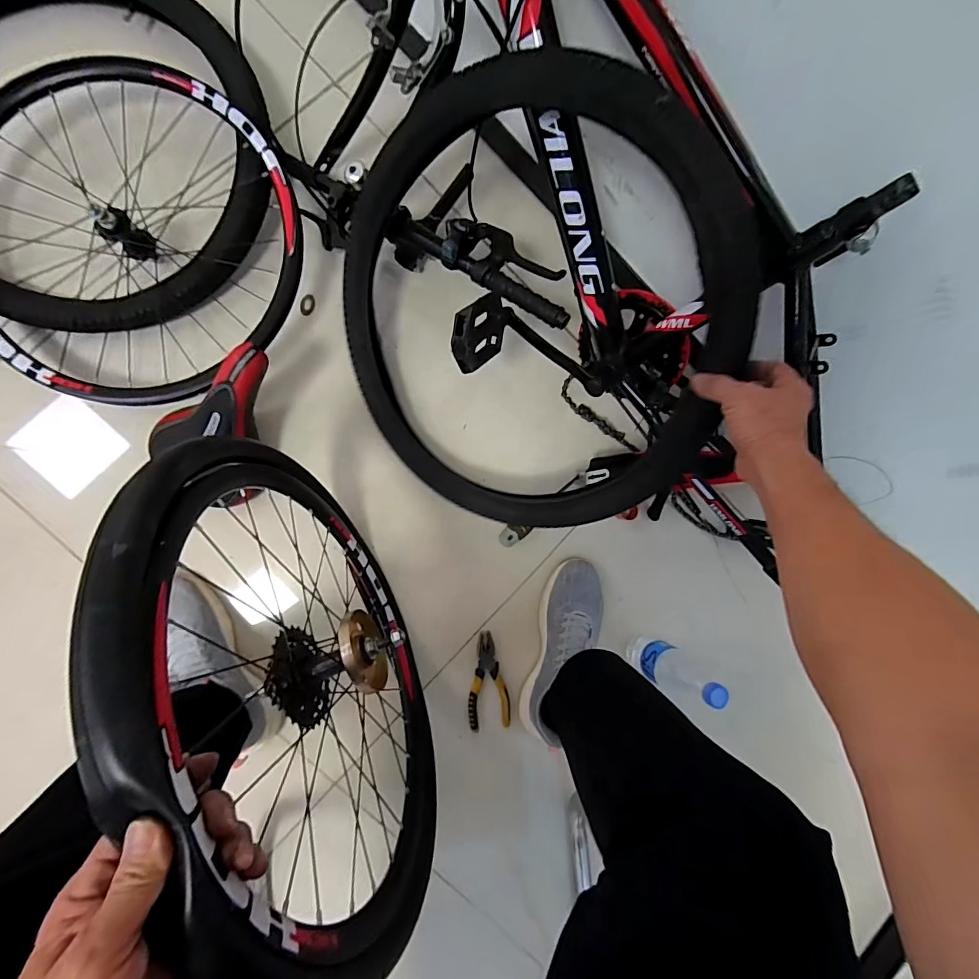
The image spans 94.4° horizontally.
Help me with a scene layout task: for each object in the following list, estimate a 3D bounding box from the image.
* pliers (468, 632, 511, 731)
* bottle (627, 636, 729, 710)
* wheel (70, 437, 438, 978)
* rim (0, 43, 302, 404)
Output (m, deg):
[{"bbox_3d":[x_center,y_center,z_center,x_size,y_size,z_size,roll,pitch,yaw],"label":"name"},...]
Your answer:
[{"bbox_3d":[-0.002,0.318,0.757,0.068,0.016,0.156,-2,90,-7],"label":"pliers"},{"bbox_3d":[0.283,0.279,0.686,0.067,0.191,0.067,36,86,-5],"label":"bottle"},{"bbox_3d":[-0.173,0.192,0.491,0.103,0.477,0.493,-23,92,-7],"label":"wheel"},{"bbox_3d":[-0.490,-0.354,0.616,0.455,0.087,0.451,0,89,-7],"label":"rim"}]

